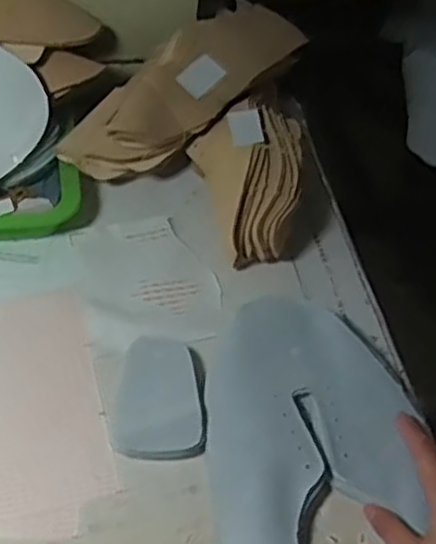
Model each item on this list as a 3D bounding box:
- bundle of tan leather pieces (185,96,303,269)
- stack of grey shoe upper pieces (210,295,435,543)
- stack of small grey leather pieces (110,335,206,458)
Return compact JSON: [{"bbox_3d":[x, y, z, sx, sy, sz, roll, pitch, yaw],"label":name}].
[{"bbox_3d":[0.026,-0.093,0.736,0.105,0.070,0.171,8,50,0],"label":"bundle of tan leather pieces"},{"bbox_3d":[0.079,0.141,0.574,0.161,0.032,0.291,1,52,-5],"label":"stack of grey shoe upper pieces"},{"bbox_3d":[-0.048,0.101,0.601,0.076,0.029,0.106,1,50,-6],"label":"stack of small grey leather pieces"}]

